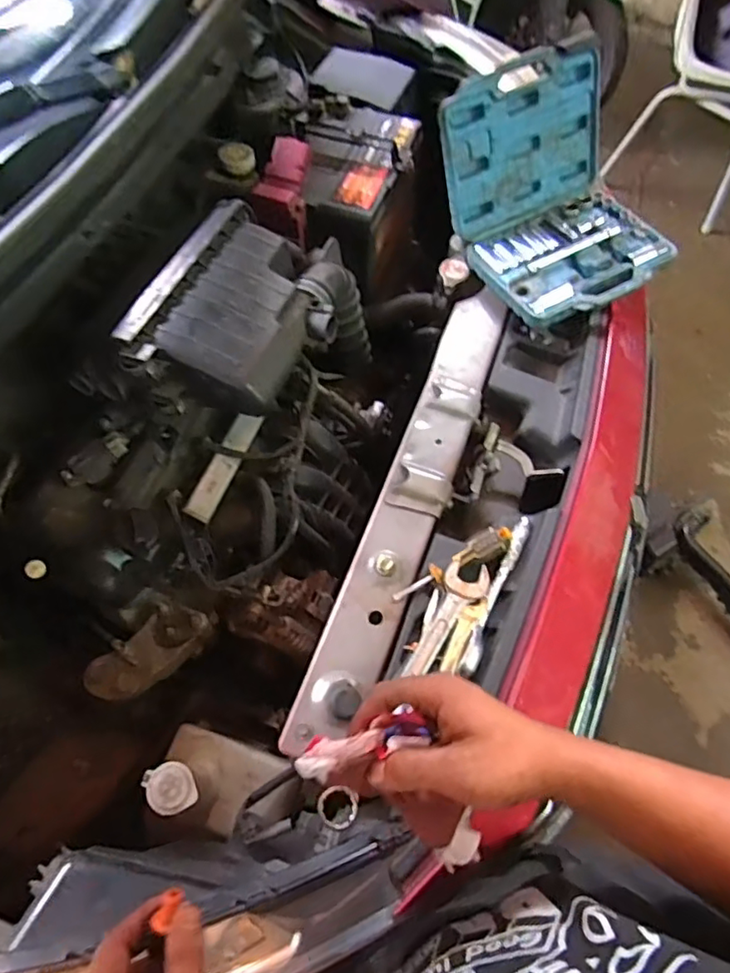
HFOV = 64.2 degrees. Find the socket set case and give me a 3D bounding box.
[{"bbox_3d":[0.271,-0.397,0.785,0.235,0.176,0.287,-26,66,-14],"label":"socket set case"}]

